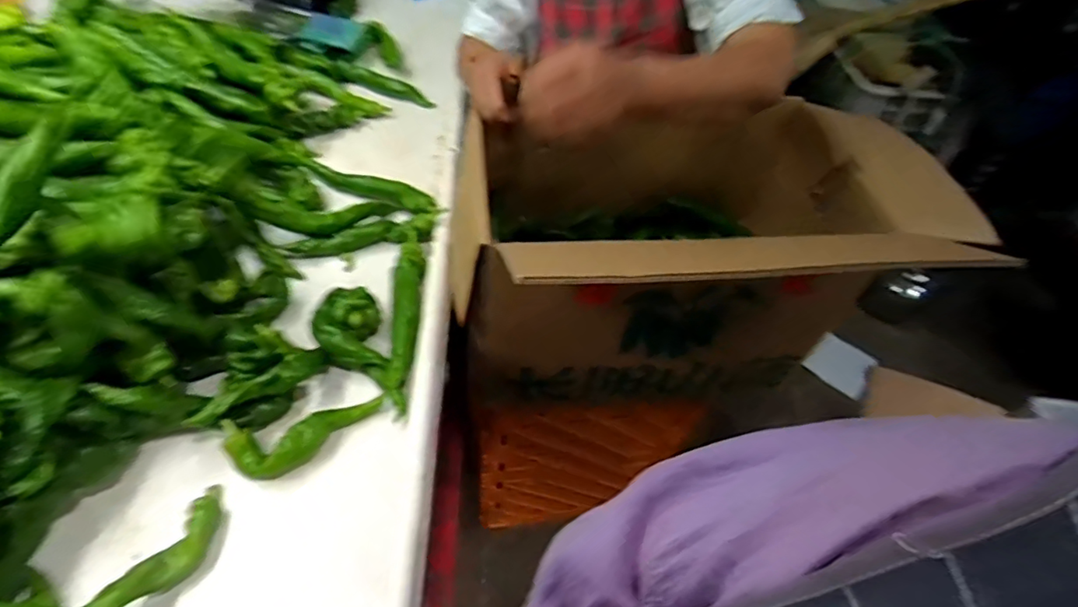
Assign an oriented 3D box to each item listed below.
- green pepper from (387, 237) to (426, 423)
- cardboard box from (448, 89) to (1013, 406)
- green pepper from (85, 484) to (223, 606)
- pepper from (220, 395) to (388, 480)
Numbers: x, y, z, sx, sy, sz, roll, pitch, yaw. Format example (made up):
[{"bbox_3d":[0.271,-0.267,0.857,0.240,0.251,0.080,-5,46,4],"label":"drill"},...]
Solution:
[{"bbox_3d":[-0.154,0.016,0.646,0.031,0.027,0.220,1,50,-6],"label":"green pepper"},{"bbox_3d":[0.243,-0.081,0.845,0.716,0.329,0.322,-7,51,-12],"label":"cardboard box"},{"bbox_3d":[-0.329,0.234,0.446,0.036,0.031,0.208,23,38,13],"label":"green pepper"},{"bbox_3d":[-0.227,0.130,0.562,0.151,0.033,0.053,-13,53,-17],"label":"pepper"}]

